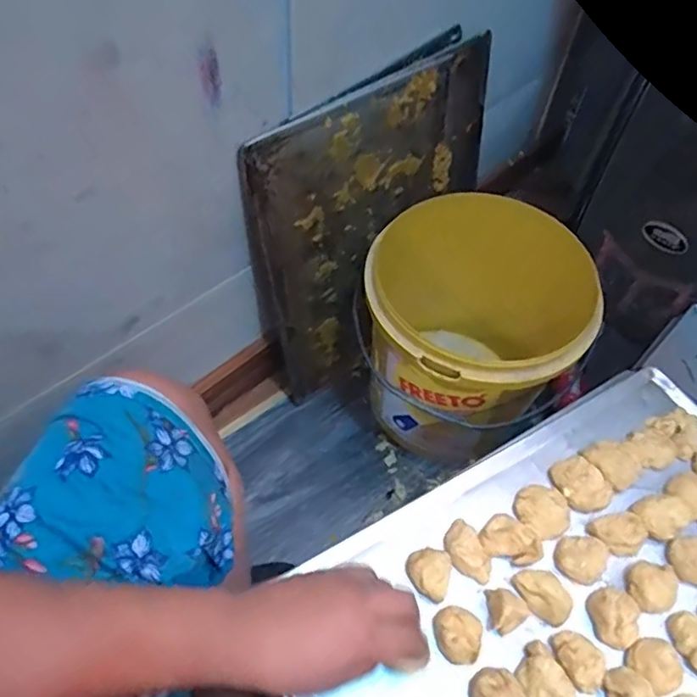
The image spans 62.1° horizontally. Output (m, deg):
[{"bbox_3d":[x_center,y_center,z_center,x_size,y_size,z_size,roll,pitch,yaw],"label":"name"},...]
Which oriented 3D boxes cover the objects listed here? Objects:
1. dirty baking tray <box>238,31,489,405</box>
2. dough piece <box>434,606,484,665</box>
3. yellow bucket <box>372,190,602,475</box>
[{"bbox_3d":[0.054,-0.164,0.842,0.416,0.451,0.026,-35,54,-21],"label":"dirty baking tray"},{"bbox_3d":[0.081,0.213,0.429,0.038,0.020,0.033,36,58,24],"label":"dough piece"},{"bbox_3d":[0.162,-0.004,0.810,0.279,0.308,0.265,2,51,-2],"label":"yellow bucket"}]

